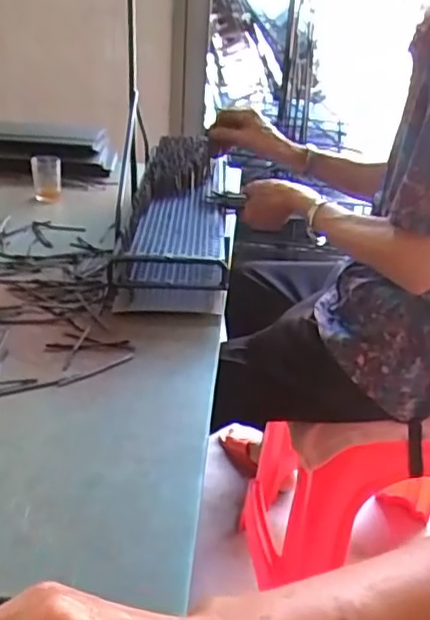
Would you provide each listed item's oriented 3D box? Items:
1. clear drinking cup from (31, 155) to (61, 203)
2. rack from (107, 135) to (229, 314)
[{"bbox_3d":[-0.328,-0.260,1.254,0.057,0.075,0.058,-5,28,-17],"label":"clear drinking cup"},{"bbox_3d":[-0.054,-0.159,0.960,0.151,0.098,0.427,4,39,1],"label":"rack"}]

